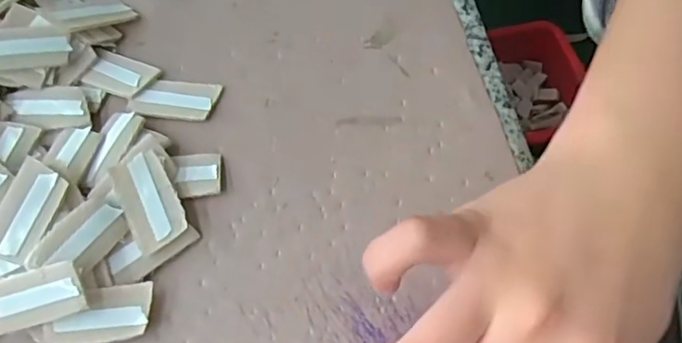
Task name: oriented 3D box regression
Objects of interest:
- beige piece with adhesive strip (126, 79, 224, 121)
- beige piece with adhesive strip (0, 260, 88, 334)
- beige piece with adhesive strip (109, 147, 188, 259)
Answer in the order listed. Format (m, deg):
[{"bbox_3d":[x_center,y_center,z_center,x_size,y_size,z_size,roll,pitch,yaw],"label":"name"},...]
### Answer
[{"bbox_3d":[-0.085,-0.037,0.292,0.043,0.004,0.022,3,67,1],"label":"beige piece with adhesive strip"},{"bbox_3d":[-0.127,0.052,0.236,0.041,0.004,0.021,-17,91,2],"label":"beige piece with adhesive strip"},{"bbox_3d":[-0.087,0.013,0.260,0.023,0.004,0.044,-24,80,-15],"label":"beige piece with adhesive strip"}]

